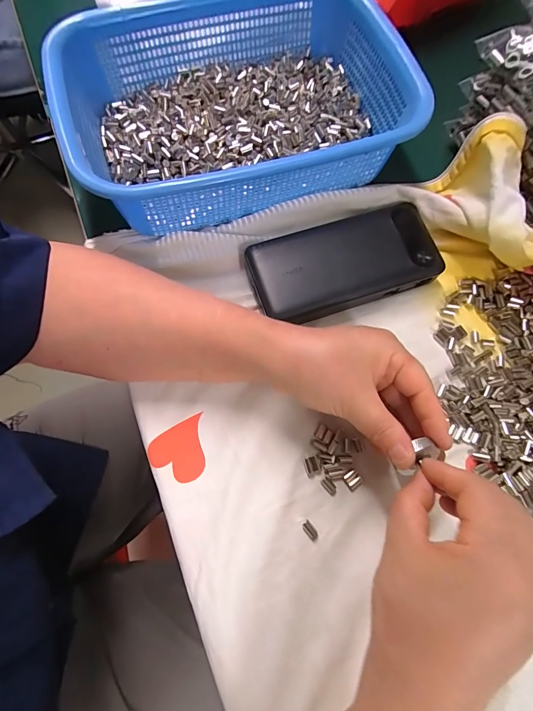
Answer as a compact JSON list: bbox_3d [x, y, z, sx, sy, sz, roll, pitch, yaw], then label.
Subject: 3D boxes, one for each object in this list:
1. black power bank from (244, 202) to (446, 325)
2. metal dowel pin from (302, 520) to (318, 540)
[{"bbox_3d":[0.063,-0.075,0.291,0.149,0.025,0.074,-19,74,-6],"label":"black power bank"},{"bbox_3d":[0.030,0.122,0.241,0.007,0.004,0.013,-39,77,-12],"label":"metal dowel pin"}]

